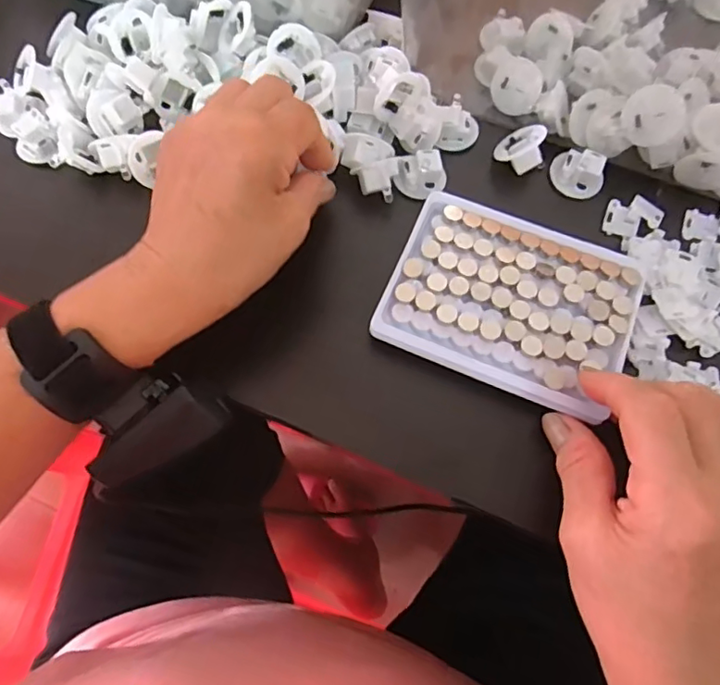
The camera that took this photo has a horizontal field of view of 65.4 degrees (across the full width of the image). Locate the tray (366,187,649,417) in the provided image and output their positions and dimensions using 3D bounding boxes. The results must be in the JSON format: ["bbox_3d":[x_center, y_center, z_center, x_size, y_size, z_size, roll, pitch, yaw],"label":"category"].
[{"bbox_3d":[0.082,-0.024,0.308,0.128,0.012,0.098,22,70,8],"label":"tray"}]

